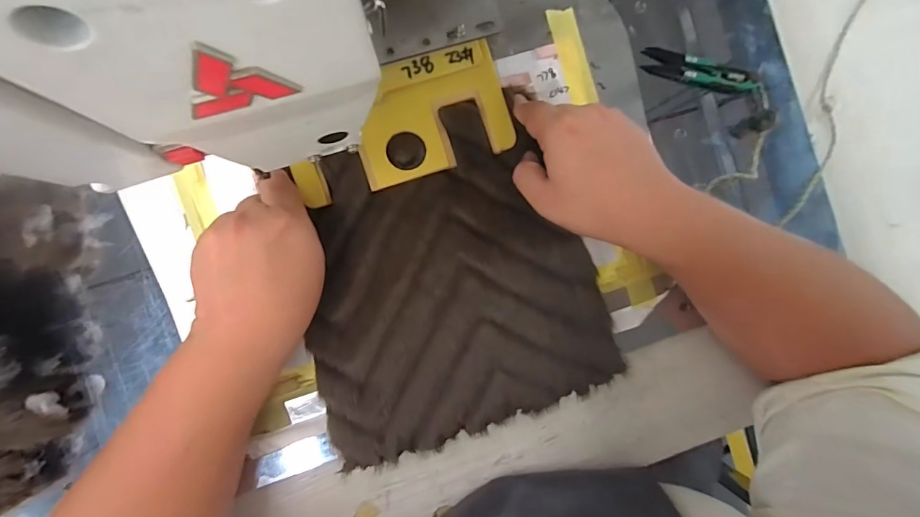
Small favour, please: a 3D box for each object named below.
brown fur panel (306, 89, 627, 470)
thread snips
[{"bbox_3d":[-0.012,0.020,0.331,0.238,0.019,0.247,-20,91,-9],"label":"brown fur panel"},{"bbox_3d":[0.221,-0.171,0.368,0.107,0.012,0.023,14,86,-8],"label":"thread snips"}]

